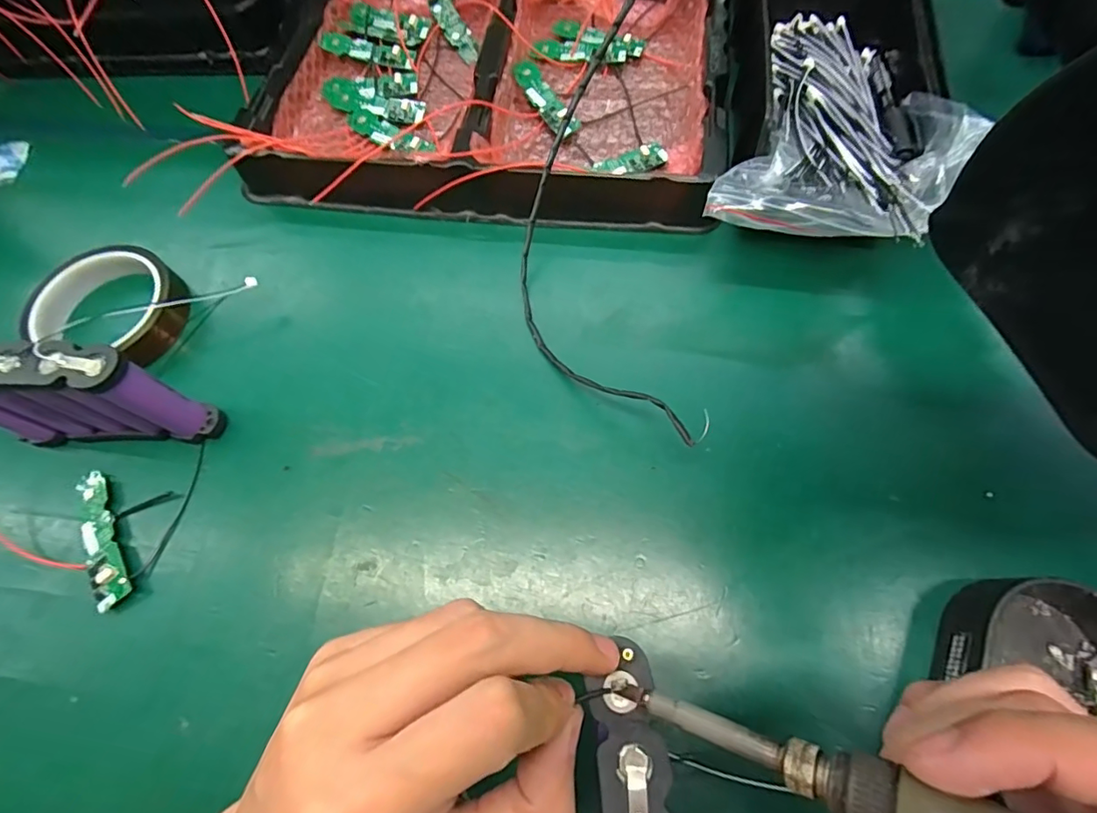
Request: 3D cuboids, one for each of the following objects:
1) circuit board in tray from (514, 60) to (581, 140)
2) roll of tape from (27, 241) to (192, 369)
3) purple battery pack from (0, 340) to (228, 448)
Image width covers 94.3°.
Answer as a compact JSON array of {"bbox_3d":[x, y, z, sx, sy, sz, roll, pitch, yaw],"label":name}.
[{"bbox_3d":[-0.003,-0.236,0.391,0.022,0.012,0.077,-31,68,-9],"label":"circuit board in tray"},{"bbox_3d":[-0.286,-0.064,0.335,0.095,0.027,0.084,35,73,17],"label":"roll of tape"},{"bbox_3d":[-0.256,-0.003,0.279,0.112,0.081,0.025,-3,66,3],"label":"purple battery pack"}]

